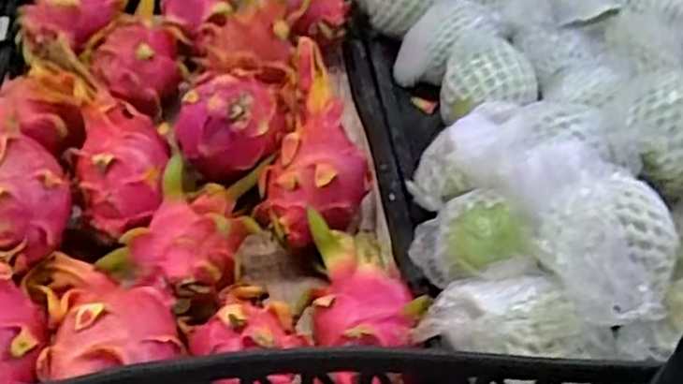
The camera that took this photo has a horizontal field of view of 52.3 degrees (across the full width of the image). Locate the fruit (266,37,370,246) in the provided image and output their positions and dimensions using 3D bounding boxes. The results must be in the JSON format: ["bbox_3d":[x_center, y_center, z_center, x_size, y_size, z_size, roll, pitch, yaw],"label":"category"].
[{"bbox_3d":[-0.021,-0.042,0.614,0.088,0.072,0.185,1,62,-2],"label":"fruit"}]

